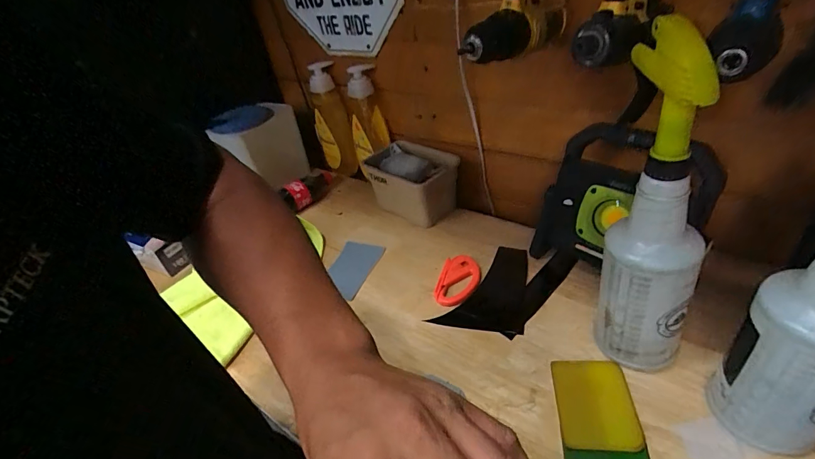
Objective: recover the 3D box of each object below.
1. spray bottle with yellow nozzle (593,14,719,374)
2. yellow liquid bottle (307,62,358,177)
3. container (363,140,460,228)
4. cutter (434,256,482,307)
[{"bbox_3d":[0.234,-0.002,0.386,0.078,0.337,0.100,-6,38,9],"label":"spray bottle with yellow nozzle"},{"bbox_3d":[-0.161,-0.218,0.855,0.071,0.224,0.096,-18,38,-7],"label":"yellow liquid bottle"},{"bbox_3d":[0.011,-0.086,0.752,0.179,0.102,0.113,25,51,38],"label":"container"},{"bbox_3d":[0.075,0.076,0.595,0.059,0.015,0.095,3,39,18],"label":"cutter"}]

